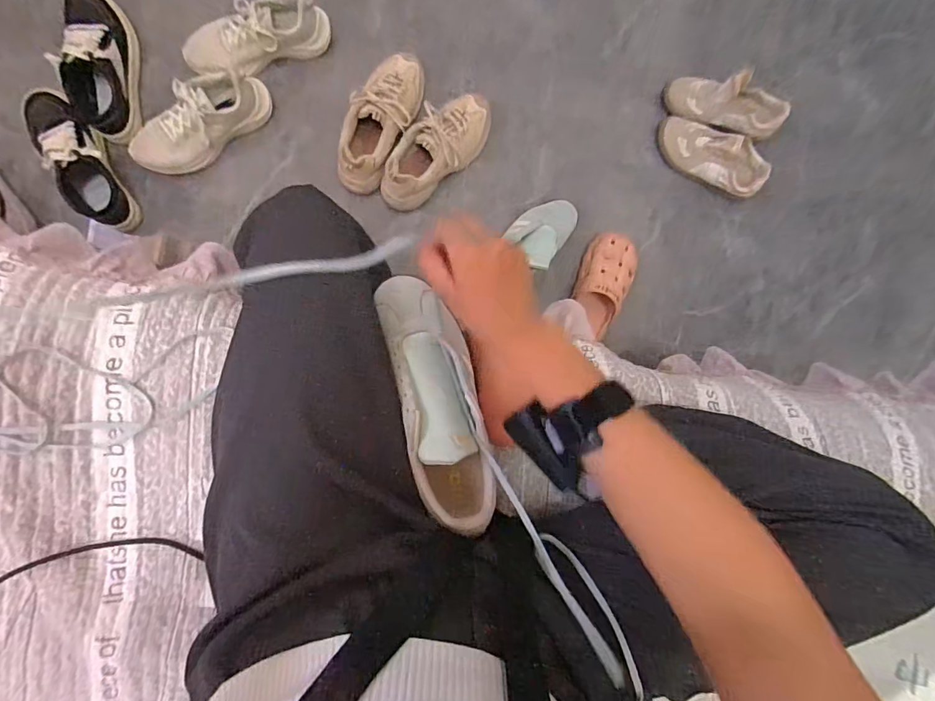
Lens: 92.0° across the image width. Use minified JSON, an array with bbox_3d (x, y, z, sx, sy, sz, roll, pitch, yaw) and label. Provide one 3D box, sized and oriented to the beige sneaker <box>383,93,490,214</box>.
[{"bbox_3d":[-0.052,-0.370,0.829,0.111,0.094,0.259,37,87,-7],"label":"beige sneaker"}]

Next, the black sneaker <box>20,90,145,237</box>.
[{"bbox_3d":[-0.660,-0.323,0.767,0.096,0.103,0.249,-35,96,-5],"label":"black sneaker"}]

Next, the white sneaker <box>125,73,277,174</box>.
[{"bbox_3d":[-0.462,-0.392,0.781,0.254,0.094,0.089,-32,95,-5],"label":"white sneaker"}]

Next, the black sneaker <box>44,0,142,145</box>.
[{"bbox_3d":[-0.625,-0.488,0.773,0.099,0.100,0.240,-8,93,-7],"label":"black sneaker"}]

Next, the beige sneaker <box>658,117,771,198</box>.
[{"bbox_3d":[0.481,-0.385,0.884,0.226,0.073,0.085,33,91,8],"label":"beige sneaker"}]

